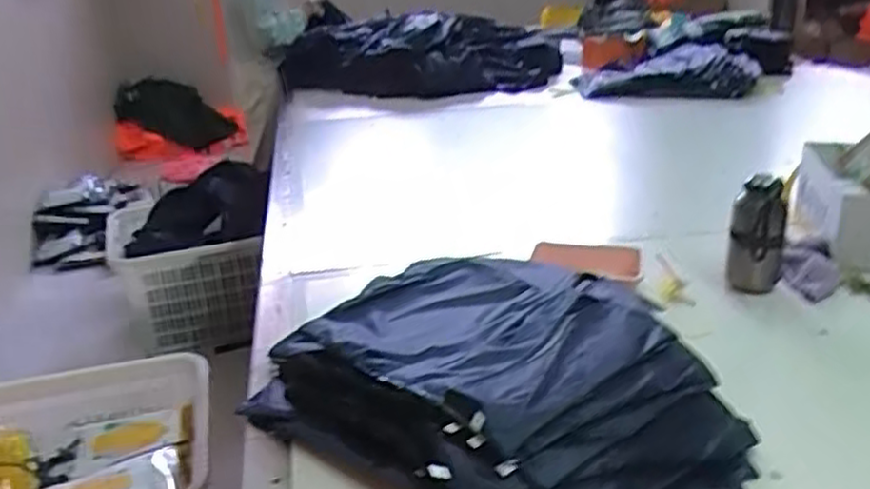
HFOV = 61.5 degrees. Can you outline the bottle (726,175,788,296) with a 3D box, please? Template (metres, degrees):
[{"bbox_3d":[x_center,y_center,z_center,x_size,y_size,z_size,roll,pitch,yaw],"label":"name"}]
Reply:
[{"bbox_3d":[0.465,-0.004,1.058,0.073,0.173,0.067,9,25,24],"label":"bottle"}]

